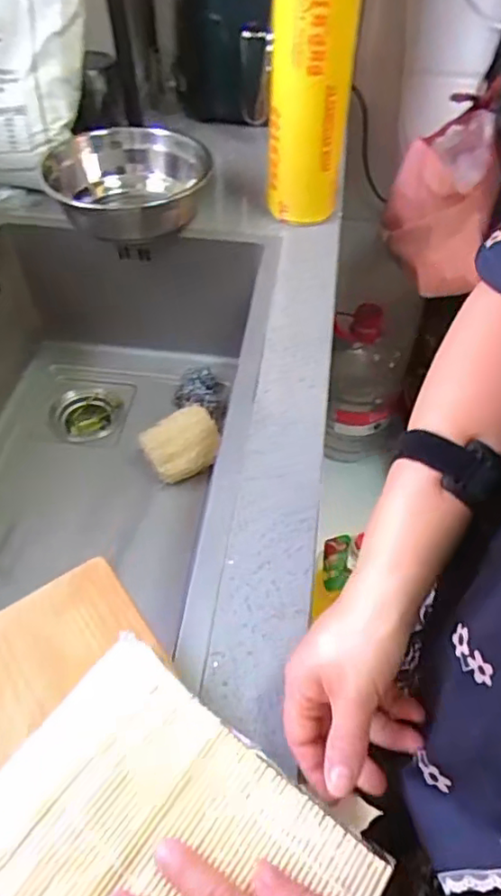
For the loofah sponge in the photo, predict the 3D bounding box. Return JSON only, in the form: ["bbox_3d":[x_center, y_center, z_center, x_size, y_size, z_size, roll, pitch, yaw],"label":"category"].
[{"bbox_3d":[-0.087,-0.003,0.746,0.096,0.062,0.075,-25,53,-20],"label":"loofah sponge"}]

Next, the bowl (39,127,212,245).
[{"bbox_3d":[-0.156,-0.331,0.757,0.200,0.075,0.198,0,49,0],"label":"bowl"}]

